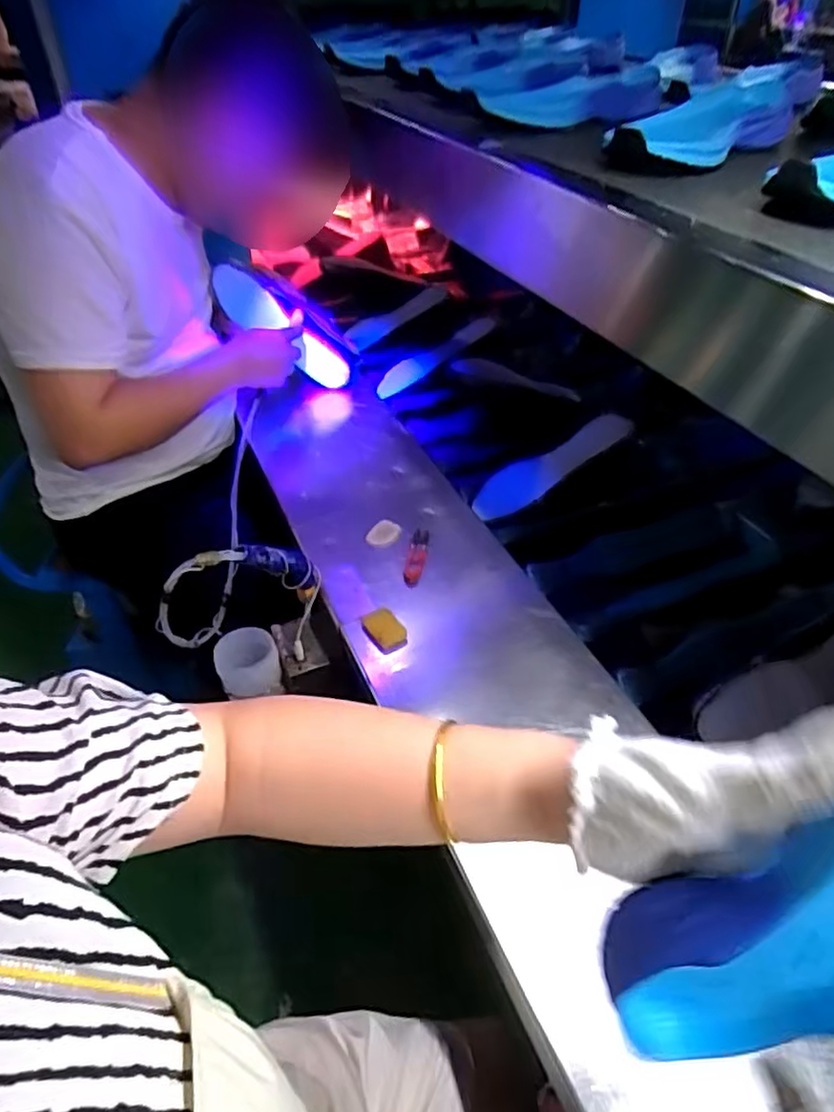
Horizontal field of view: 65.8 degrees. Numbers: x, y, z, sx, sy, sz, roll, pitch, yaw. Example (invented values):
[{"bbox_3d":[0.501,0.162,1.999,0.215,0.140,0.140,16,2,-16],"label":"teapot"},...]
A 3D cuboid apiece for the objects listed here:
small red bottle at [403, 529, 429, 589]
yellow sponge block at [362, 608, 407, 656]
[{"bbox_3d":[-0.001,0.003,0.807,0.022,0.017,0.087,8,47,5],"label":"small red bottle"},{"bbox_3d":[-0.035,0.083,0.722,0.034,0.014,0.056,-28,54,-25],"label":"yellow sponge block"}]

